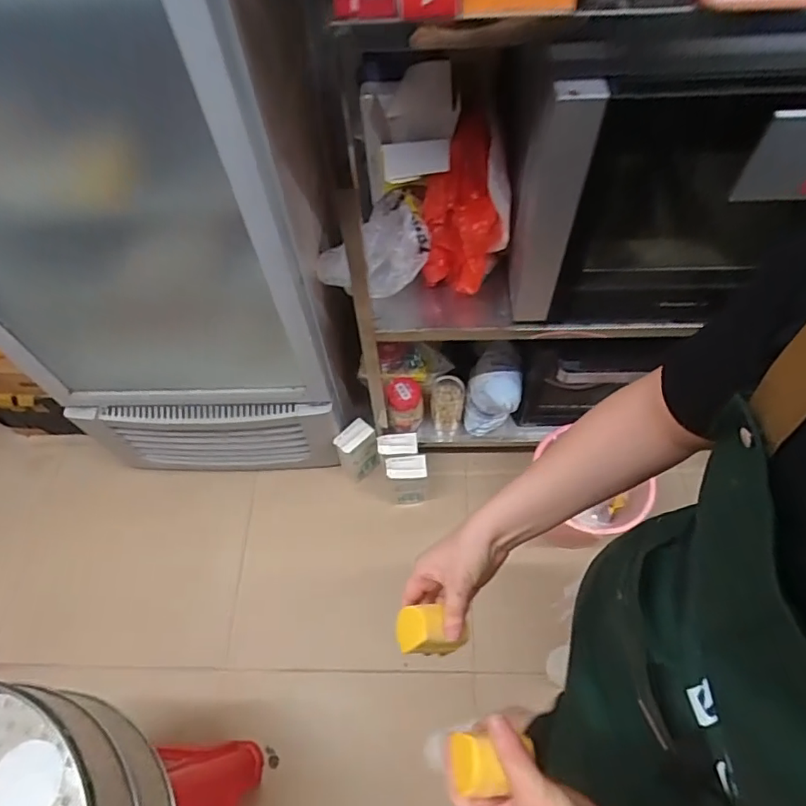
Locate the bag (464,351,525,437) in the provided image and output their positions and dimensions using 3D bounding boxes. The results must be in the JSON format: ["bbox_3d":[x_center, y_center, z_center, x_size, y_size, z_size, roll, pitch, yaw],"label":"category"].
[{"bbox_3d":[0.240,-0.028,1.412,0.133,0.192,0.157,9,60,9],"label":"bag"}]

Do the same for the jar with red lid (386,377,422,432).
[{"bbox_3d":[0.005,0.006,1.406,0.093,0.129,0.085,-2,59,3],"label":"jar with red lid"}]

